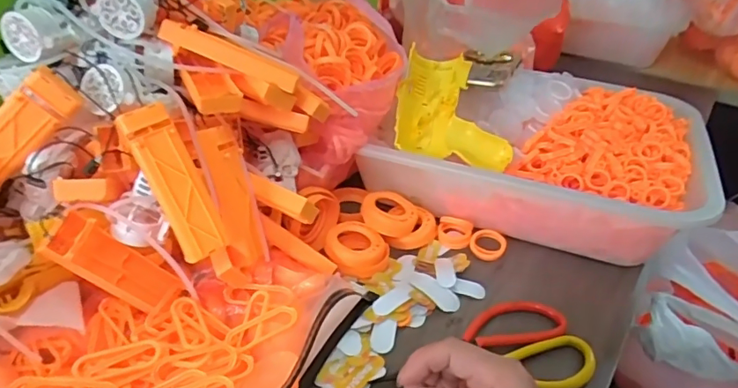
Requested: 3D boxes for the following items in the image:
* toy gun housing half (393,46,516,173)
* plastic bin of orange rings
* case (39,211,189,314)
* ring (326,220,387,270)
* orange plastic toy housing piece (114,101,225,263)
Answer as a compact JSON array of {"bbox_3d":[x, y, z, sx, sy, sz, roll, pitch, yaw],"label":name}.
[{"bbox_3d":[0.092,-0.091,0.558,0.123,0.047,0.123,7,65,0],"label":"toy gun housing half"},{"bbox_3d":[0.189,-0.044,0.581,0.321,0.106,0.251,15,36,18],"label":"plastic bin of orange rings"},{"bbox_3d":[-0.181,0.054,0.377,0.024,0.102,0.031,-39,38,8],"label":"case"},{"bbox_3d":[-0.012,0.050,0.496,0.056,0.025,0.054,2,34,-1],"label":"ring"},{"bbox_3d":[-0.135,-0.008,0.360,0.033,0.108,0.016,-31,11,-39],"label":"orange plastic toy housing piece"}]

